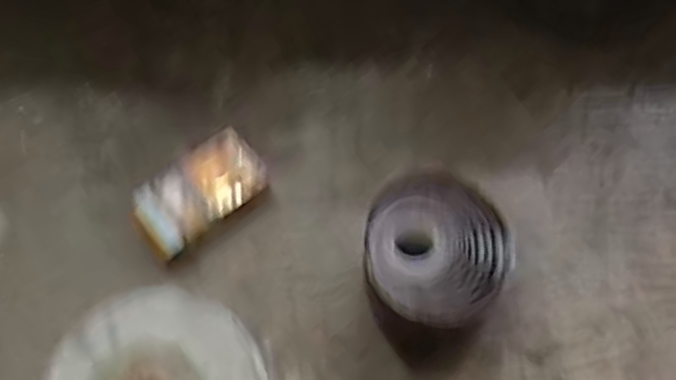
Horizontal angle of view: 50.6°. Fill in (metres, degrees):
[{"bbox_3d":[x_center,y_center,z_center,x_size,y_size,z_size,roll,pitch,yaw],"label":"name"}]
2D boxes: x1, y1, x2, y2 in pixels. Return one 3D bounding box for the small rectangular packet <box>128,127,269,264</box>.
[{"bbox_3d":[-0.113,0.003,0.586,0.112,0.020,0.062,-39,72,-16],"label":"small rectangular packet"}]

